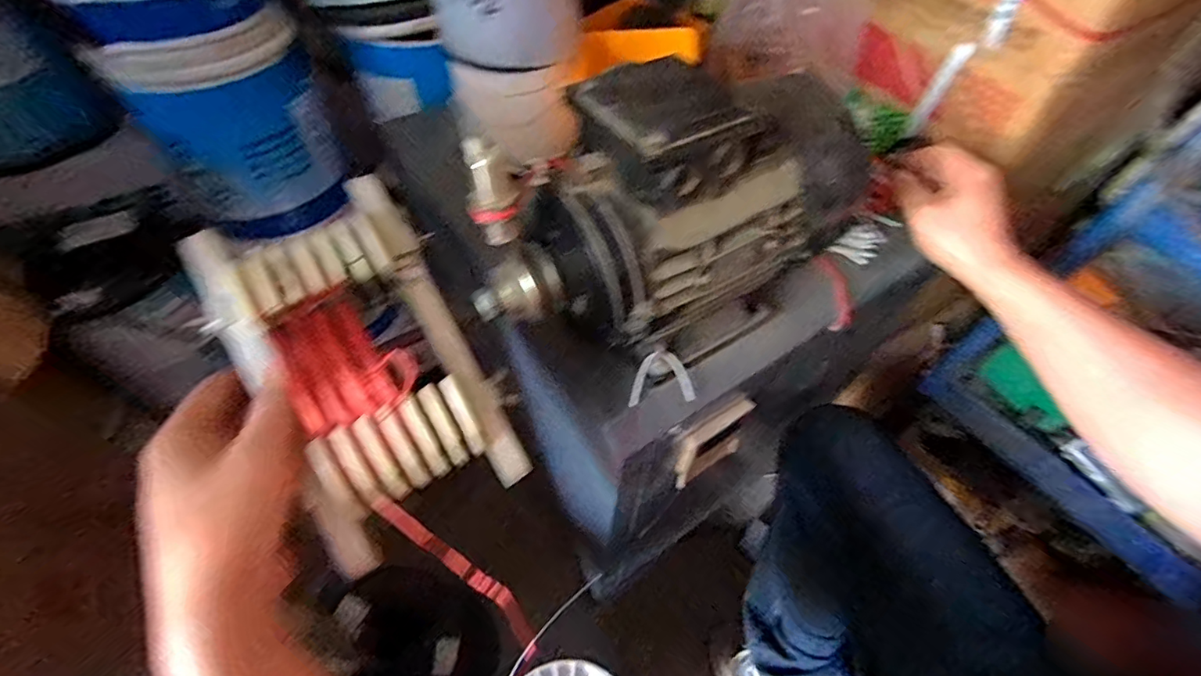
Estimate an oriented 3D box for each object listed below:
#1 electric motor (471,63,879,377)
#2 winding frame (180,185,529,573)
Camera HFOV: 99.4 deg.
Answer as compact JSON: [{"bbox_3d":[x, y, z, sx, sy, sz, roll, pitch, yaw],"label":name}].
[{"bbox_3d":[0.059,-0.091,0.337,0.278,0.123,0.123,-28,61,-21],"label":"electric motor"},{"bbox_3d":[-0.134,0.009,0.284,0.110,0.046,0.204,-26,86,-38],"label":"winding frame"}]

